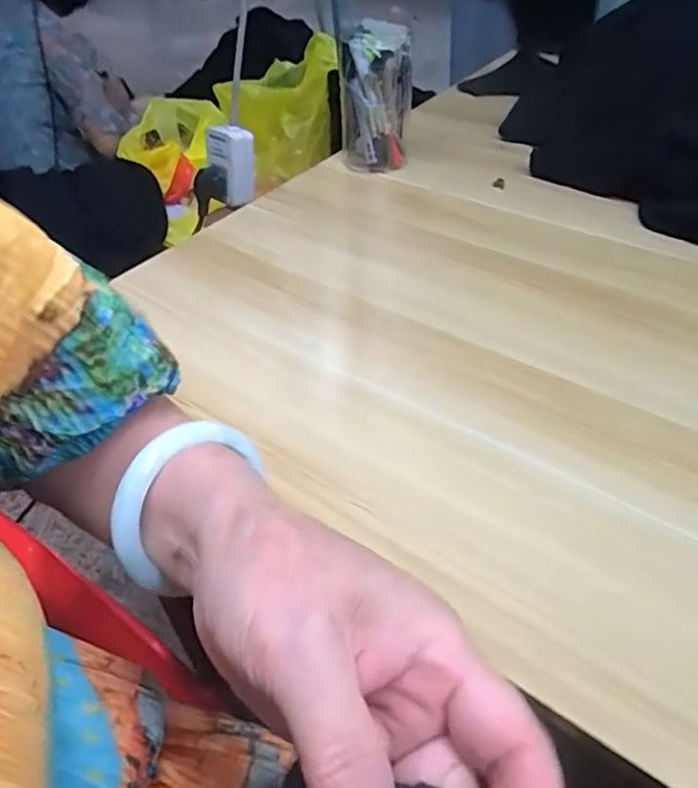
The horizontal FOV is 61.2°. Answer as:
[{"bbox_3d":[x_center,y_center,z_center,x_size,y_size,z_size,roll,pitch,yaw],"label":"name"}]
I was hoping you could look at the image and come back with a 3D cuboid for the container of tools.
[{"bbox_3d":[0.031,-0.351,0.709,0.079,0.153,0.066,-5,44,-1],"label":"container of tools"}]

